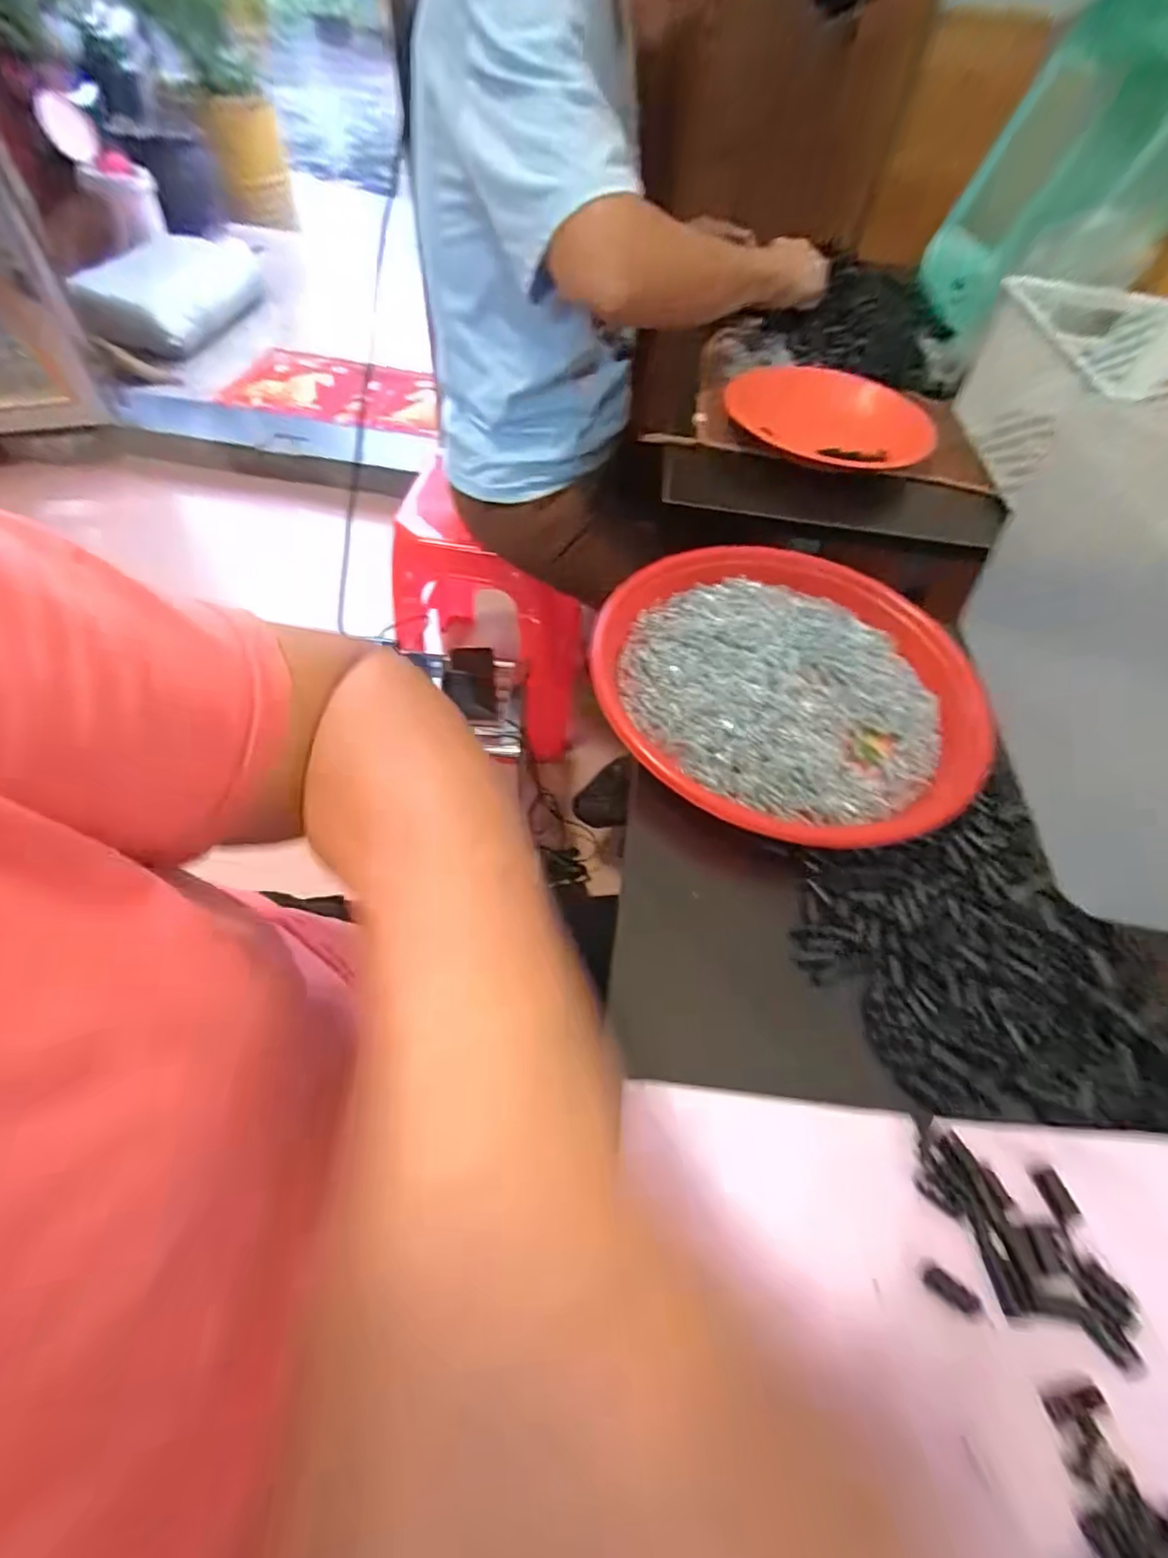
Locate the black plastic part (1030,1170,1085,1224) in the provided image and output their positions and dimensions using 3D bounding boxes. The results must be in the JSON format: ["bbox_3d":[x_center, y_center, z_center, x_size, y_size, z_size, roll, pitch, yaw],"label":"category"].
[{"bbox_3d":[0.187,0.165,0.233,0.008,0.005,0.018,-16,58,-15],"label":"black plastic part"}]

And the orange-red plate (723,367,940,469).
[{"bbox_3d":[0.251,-0.368,0.592,0.197,0.026,0.178,-4,56,-8],"label":"orange-red plate"}]

